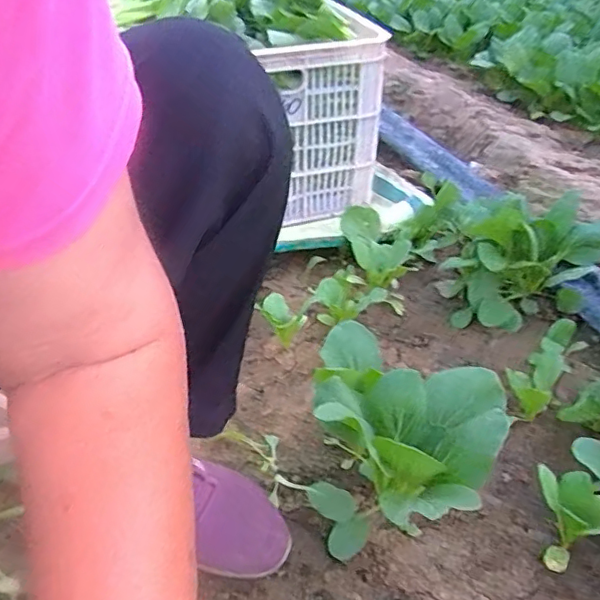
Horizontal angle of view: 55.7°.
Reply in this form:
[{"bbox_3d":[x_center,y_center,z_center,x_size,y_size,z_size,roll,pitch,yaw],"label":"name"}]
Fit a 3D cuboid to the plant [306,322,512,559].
[{"bbox_3d":[0.097,0.148,0.556,0.174,0.145,0.174,11,38,11],"label":"plant"}]

